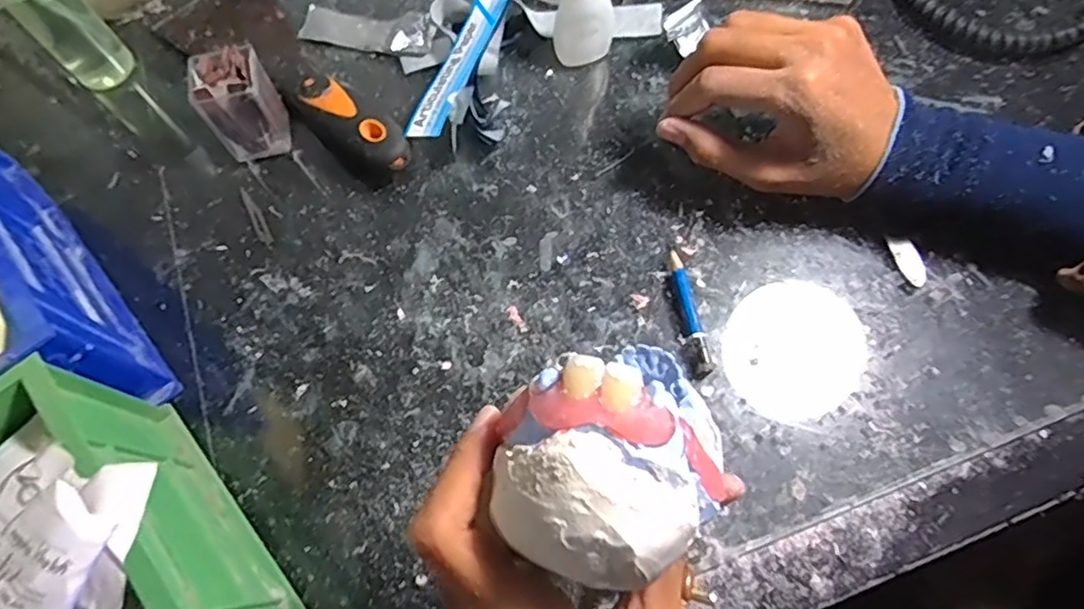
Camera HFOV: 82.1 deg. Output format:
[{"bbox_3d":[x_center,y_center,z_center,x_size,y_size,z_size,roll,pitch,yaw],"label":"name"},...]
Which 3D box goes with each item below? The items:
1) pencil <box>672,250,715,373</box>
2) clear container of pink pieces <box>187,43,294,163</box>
[{"bbox_3d":[0.074,0.003,0.312,0.009,0.009,0.065,-10,69,-2],"label":"pencil"},{"bbox_3d":[-0.165,-0.111,0.346,0.036,0.051,0.035,-16,70,-4],"label":"clear container of pink pieces"}]

